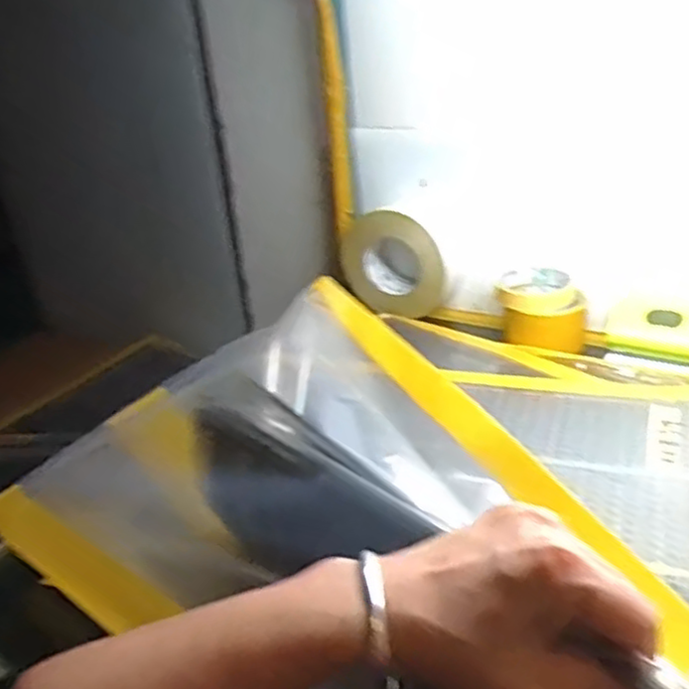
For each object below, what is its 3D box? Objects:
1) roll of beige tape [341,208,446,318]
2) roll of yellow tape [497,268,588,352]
[{"bbox_3d":[0.072,-0.099,0.920,0.082,0.135,0.135,-24,32,-33],"label":"roll of beige tape"},{"bbox_3d":[0.225,-0.041,0.824,0.095,0.065,0.079,-1,26,10],"label":"roll of yellow tape"}]

